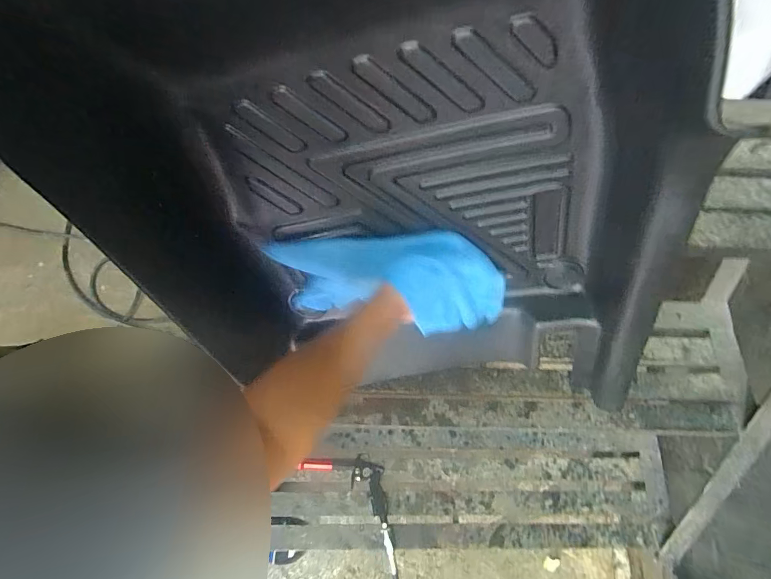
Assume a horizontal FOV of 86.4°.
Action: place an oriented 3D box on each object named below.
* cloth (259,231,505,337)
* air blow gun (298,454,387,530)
[{"bbox_3d":[0.010,-0.001,0.611,0.334,0.163,0.103,0,73,-2],"label":"cloth"},{"bbox_3d":[-0.075,0.426,0.938,0.228,0.024,0.099,31,75,8],"label":"air blow gun"}]

